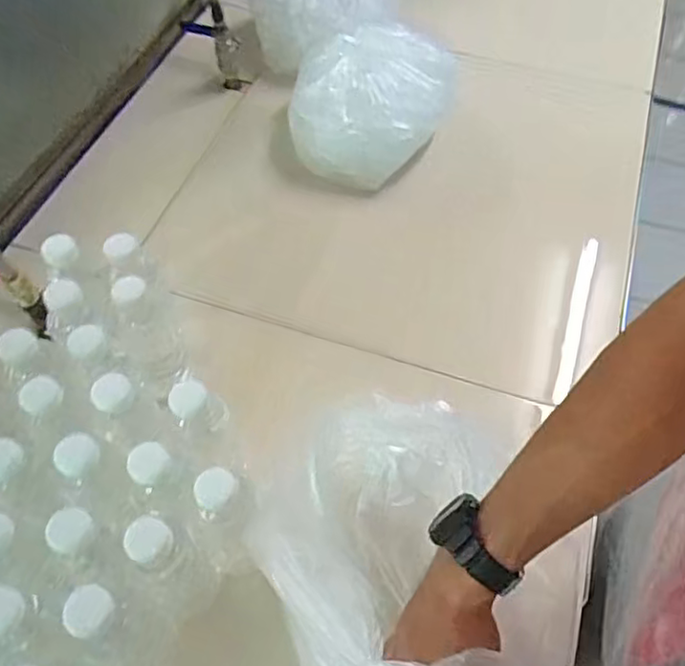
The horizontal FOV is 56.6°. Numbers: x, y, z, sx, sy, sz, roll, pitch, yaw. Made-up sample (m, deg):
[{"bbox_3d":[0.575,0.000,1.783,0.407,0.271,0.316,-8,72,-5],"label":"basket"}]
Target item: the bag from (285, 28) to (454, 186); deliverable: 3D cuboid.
[{"bbox_3d":[0.043,-0.305,0.883,0.214,0.154,0.182,5,57,3],"label":"bag"}]

